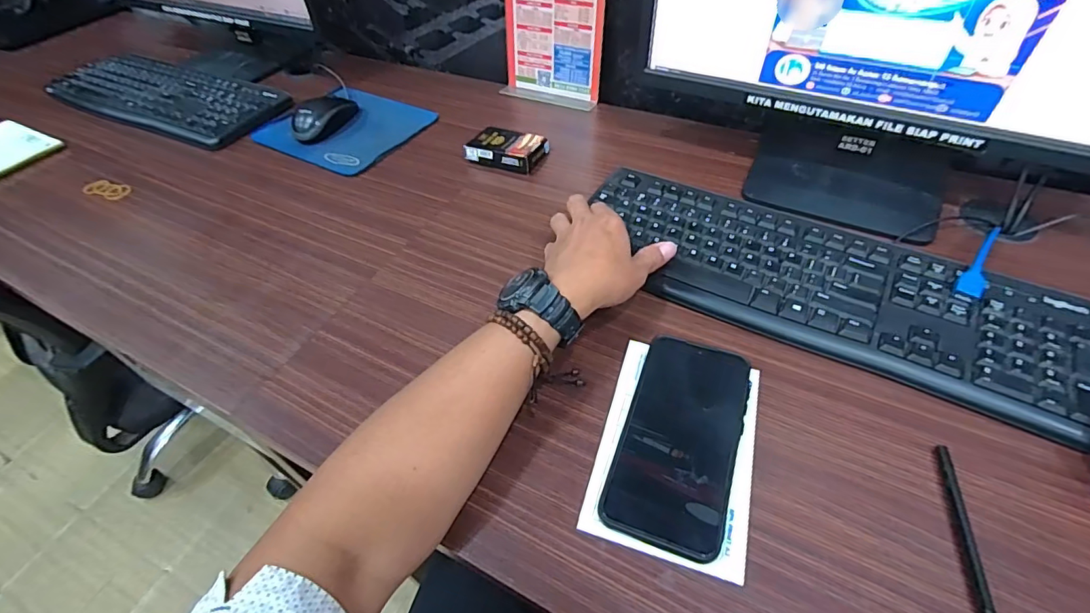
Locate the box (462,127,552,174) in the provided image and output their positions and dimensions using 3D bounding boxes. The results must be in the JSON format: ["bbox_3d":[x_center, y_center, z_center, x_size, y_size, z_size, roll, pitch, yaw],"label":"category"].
[{"bbox_3d":[-0.048,-0.199,0.614,0.094,0.018,0.062,15,54,16],"label":"box"}]

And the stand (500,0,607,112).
[{"bbox_3d":[0.007,-0.391,0.665,0.151,0.207,0.054,21,55,21],"label":"stand"}]

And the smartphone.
[{"bbox_3d":[0.100,0.095,0.358,0.080,0.015,0.159,16,55,17],"label":"smartphone"}]

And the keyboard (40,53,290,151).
[{"bbox_3d":[-0.599,-0.335,0.756,0.429,0.019,0.169,18,55,18],"label":"keyboard"}]

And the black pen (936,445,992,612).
[{"bbox_3d":[0.263,0.151,0.300,0.009,0.008,0.139,8,53,11],"label":"black pen"}]

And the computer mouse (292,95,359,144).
[{"bbox_3d":[-0.307,-0.267,0.677,0.054,0.032,0.092,15,54,16],"label":"computer mouse"}]

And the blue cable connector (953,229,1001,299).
[{"bbox_3d":[0.381,-0.038,0.422,0.019,0.013,0.093,34,61,27],"label":"blue cable connector"}]

